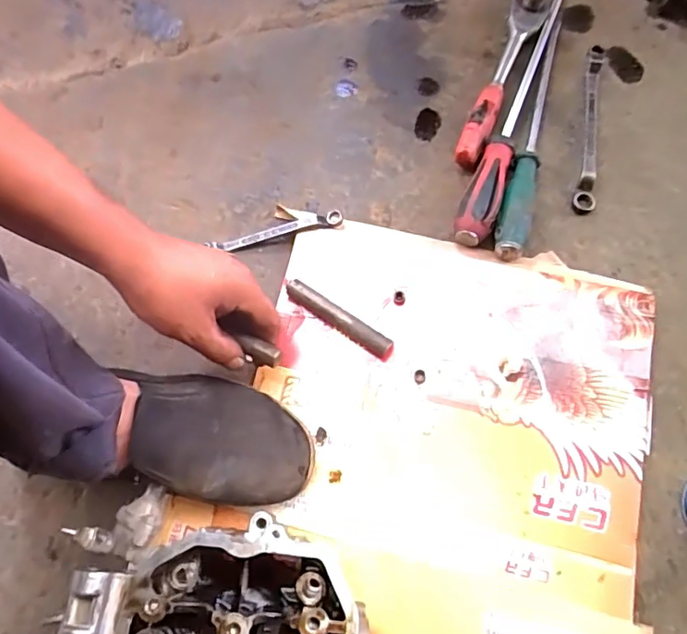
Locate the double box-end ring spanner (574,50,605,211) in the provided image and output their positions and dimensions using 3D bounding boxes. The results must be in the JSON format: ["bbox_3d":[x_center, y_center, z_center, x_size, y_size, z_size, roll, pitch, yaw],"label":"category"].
[{"bbox_3d":[0.253,-0.198,0.552,0.018,0.011,0.197,10,75,5],"label":"double box-end ring spanner"}]

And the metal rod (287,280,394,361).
[{"bbox_3d":[-0.003,0.001,0.490,0.109,0.014,0.018,32,77,10],"label":"metal rod"}]

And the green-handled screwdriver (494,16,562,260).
[{"bbox_3d":[0.192,-0.196,0.545,0.027,0.037,0.308,16,75,6],"label":"green-handled screwdriver"}]

